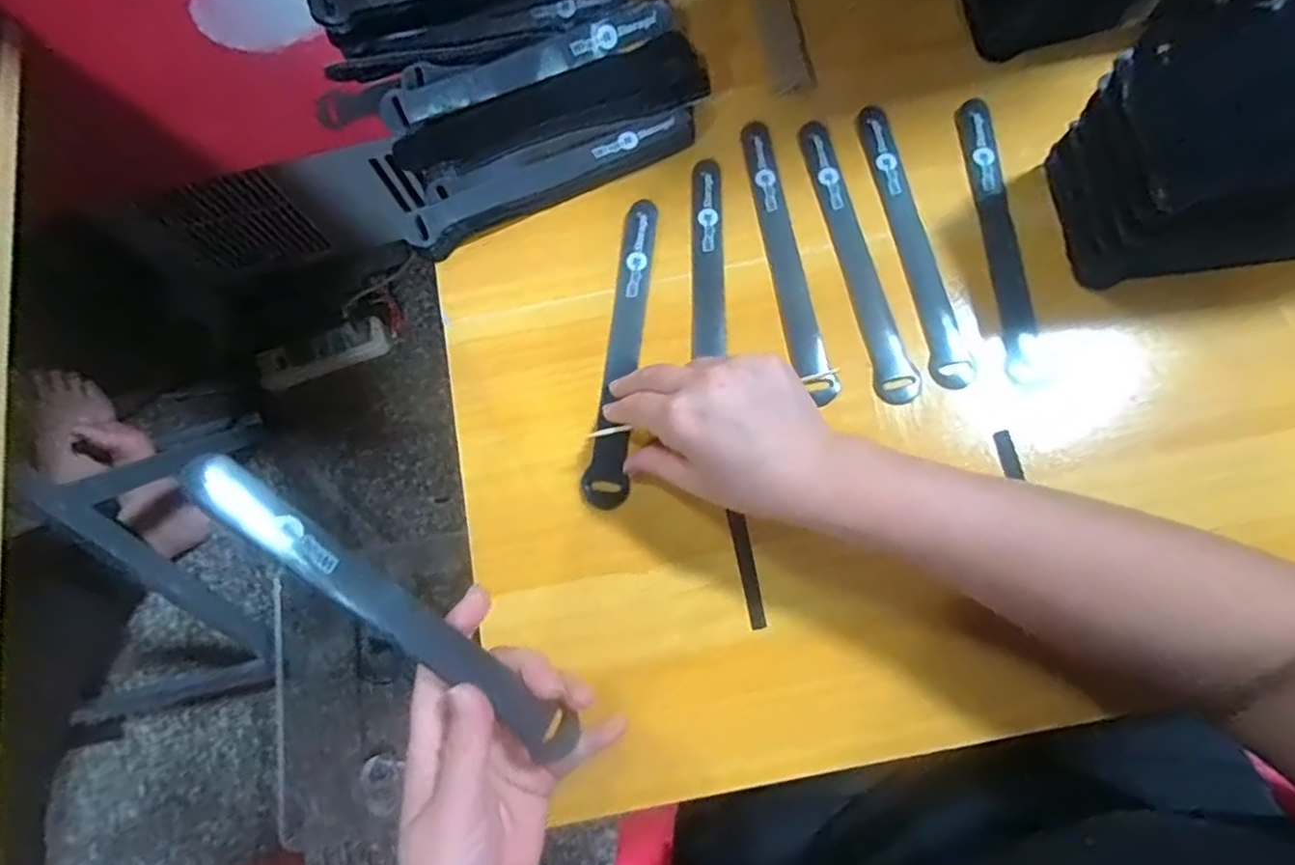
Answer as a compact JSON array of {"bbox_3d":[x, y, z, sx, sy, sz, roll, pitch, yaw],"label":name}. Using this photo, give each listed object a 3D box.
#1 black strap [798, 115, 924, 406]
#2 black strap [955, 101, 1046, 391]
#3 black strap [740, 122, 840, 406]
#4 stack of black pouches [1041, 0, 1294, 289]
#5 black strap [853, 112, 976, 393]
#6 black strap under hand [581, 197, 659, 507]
[{"bbox_3d":[0.131,-0.111,0.400,0.024,0.004,0.194,-11,74,1],"label":"black strap"},{"bbox_3d":[0.218,-0.123,0.394,0.021,0.009,0.194,-2,76,3],"label":"black strap"},{"bbox_3d":[0.089,-0.116,0.417,0.023,0.004,0.201,-11,75,4],"label":"black strap"},{"bbox_3d":[0.342,-0.148,0.338,0.215,0.118,0.100,-11,76,1],"label":"stack of black pouches"},{"bbox_3d":[0.166,-0.120,0.401,0.026,0.006,0.194,-9,75,-3],"label":"black strap"},{"bbox_3d":[-0.013,-0.054,0.401,0.024,0.007,0.201,7,76,2],"label":"black strap under hand"}]

